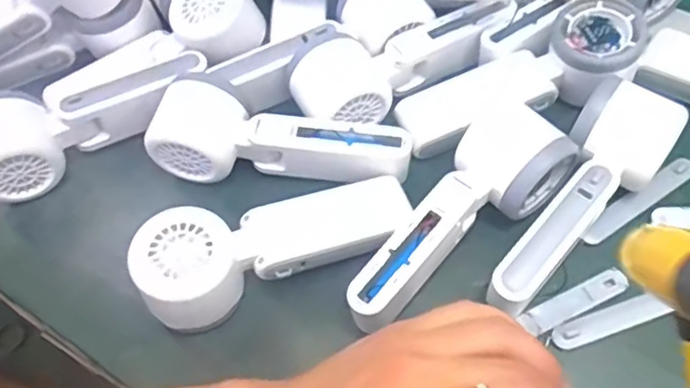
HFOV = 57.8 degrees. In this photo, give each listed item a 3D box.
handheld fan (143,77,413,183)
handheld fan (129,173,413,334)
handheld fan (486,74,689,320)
[{"bbox_3d":[-0.042,-0.039,0.410,0.169,0.046,0.056,4,60,6],"label":"handheld fan"},{"bbox_3d":[-0.042,0.028,0.379,0.171,0.042,0.059,-18,59,-22],"label":"handheld fan"},{"bbox_3d":[0.136,0.007,0.366,0.052,0.051,0.165,33,67,20],"label":"handheld fan"}]

